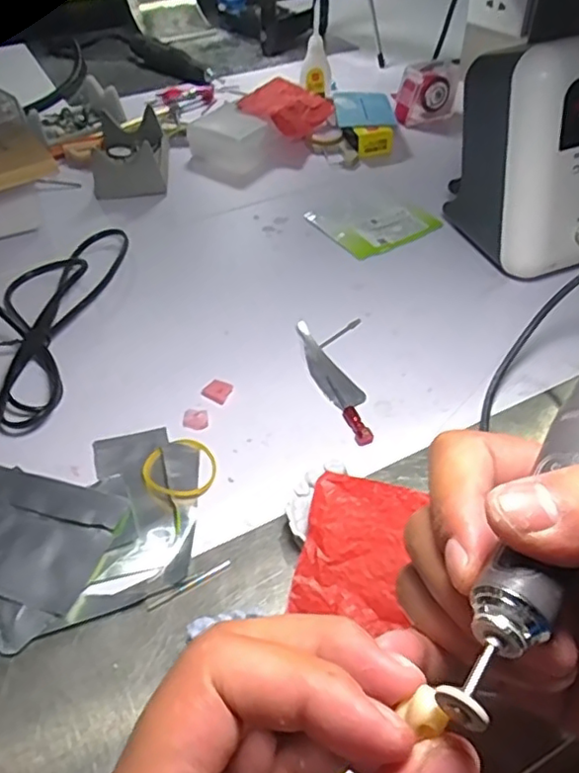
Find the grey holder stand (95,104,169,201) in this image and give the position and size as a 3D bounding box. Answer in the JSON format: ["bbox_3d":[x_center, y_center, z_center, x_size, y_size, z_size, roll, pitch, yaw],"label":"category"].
[{"bbox_3d":[-0.150,-0.224,0.582,0.062,0.039,0.099,-5,47,-4],"label":"grey holder stand"}]

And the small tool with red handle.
[{"bbox_3d":[0.030,-0.005,0.389,0.022,0.009,0.104,-18,49,-15],"label":"small tool with red handle"}]

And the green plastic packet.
[{"bbox_3d":[0.071,-0.146,0.529,0.093,0.006,0.090,-27,52,-23],"label":"green plastic packet"}]

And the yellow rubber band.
[{"bbox_3d":[-0.062,0.045,0.343,0.041,0.005,0.043,0,47,0],"label":"yellow rubber band"}]

